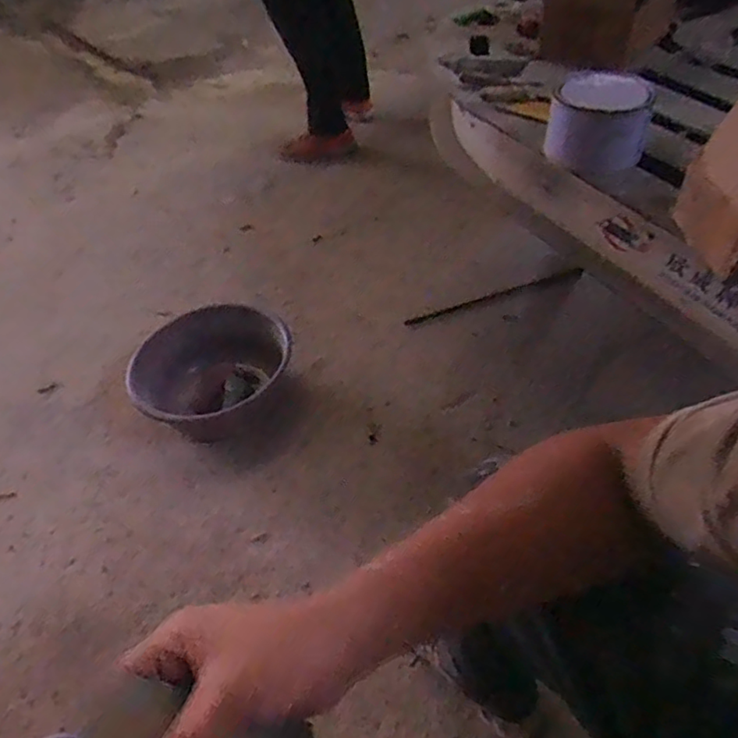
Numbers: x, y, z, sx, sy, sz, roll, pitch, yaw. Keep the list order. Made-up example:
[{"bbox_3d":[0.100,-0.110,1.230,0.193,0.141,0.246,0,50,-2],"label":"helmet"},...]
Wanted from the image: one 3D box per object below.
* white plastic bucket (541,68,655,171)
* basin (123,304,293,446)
[{"bbox_3d":[0.328,-0.356,0.858,0.133,0.087,0.149,15,50,18],"label":"white plastic bucket"},{"bbox_3d":[-0.377,0.016,1.377,0.368,0.139,0.336,-3,47,3],"label":"basin"}]

